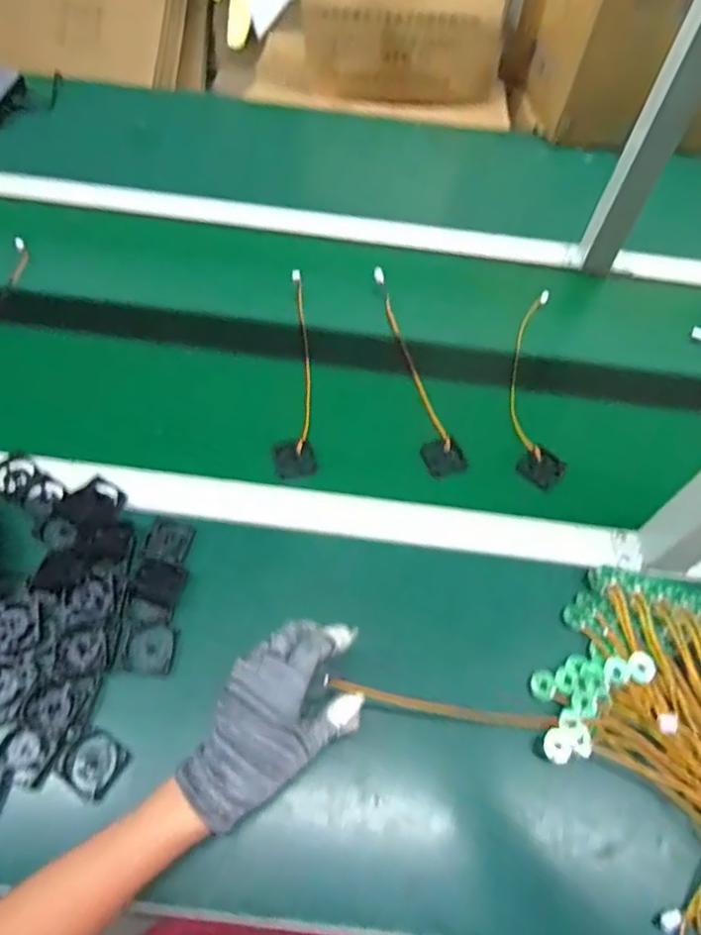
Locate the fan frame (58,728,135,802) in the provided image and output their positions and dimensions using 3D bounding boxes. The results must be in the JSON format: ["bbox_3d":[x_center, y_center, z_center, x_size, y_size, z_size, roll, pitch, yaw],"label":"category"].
[{"bbox_3d":[-0.196,0.225,0.445,0.043,0.016,0.042,32,61,15],"label":"fan frame"}]

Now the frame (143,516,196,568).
[{"bbox_3d":[-0.167,0.068,0.538,0.039,0.006,0.042,12,57,3],"label":"frame"}]

